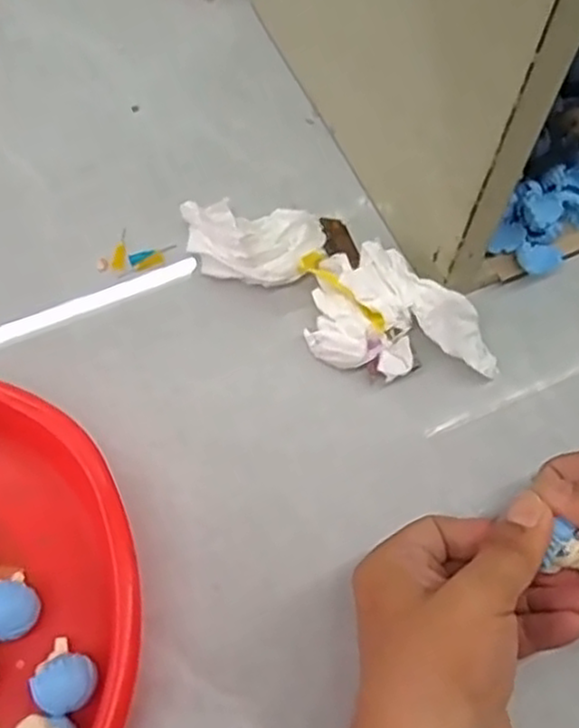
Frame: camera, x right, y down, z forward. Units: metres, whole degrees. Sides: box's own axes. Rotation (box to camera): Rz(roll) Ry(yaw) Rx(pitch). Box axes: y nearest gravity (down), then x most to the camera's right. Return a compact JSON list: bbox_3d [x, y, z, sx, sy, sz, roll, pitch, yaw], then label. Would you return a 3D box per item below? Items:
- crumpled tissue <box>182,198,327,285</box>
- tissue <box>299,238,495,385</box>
[{"bbox_3d":[-0.023,-0.072,0.437,0.084,0.034,0.051,4,64,0],"label":"crumpled tissue"},{"bbox_3d":[0.066,-0.025,0.417,0.109,0.034,0.069,19,65,8],"label":"tissue"}]

